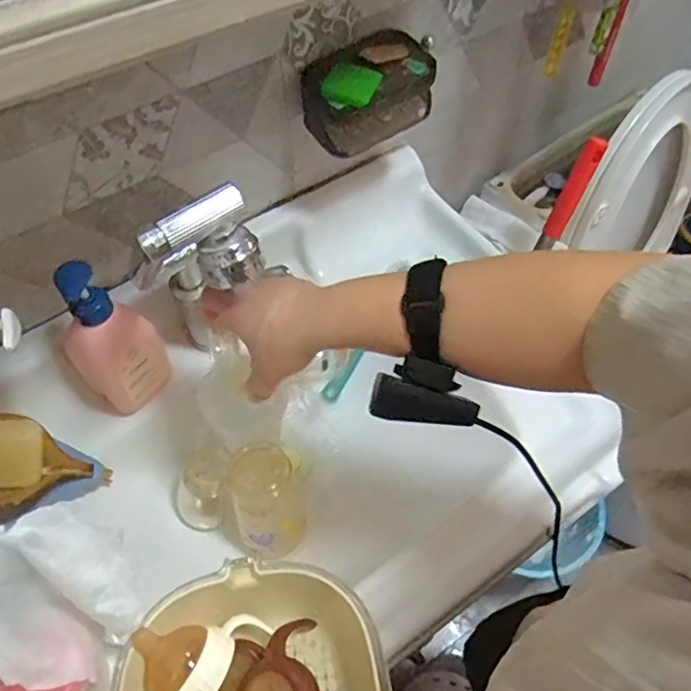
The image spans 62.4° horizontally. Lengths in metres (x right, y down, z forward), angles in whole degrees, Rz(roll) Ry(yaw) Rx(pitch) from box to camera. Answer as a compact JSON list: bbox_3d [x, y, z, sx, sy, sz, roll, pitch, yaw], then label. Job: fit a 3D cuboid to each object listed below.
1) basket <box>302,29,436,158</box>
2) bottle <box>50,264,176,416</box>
[{"bbox_3d":[0.021,-0.265,0.604,0.133,0.076,0.072,-31,62,-17],"label":"basket"},{"bbox_3d":[-0.235,-0.004,0.570,0.085,0.186,0.053,-34,63,-18],"label":"bottle"}]

